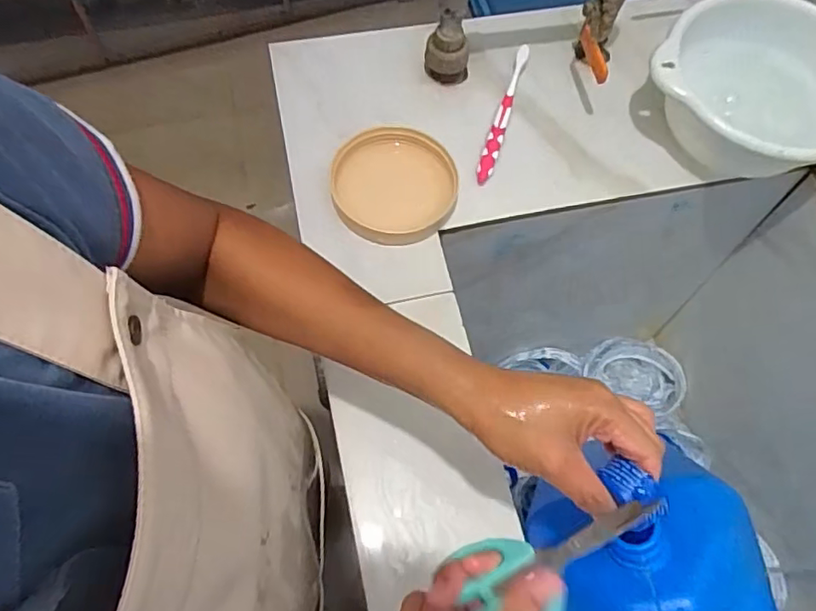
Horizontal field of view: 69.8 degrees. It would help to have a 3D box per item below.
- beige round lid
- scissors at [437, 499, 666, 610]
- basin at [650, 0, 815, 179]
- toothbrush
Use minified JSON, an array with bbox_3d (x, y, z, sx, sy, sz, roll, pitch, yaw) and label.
[{"bbox_3d":[-0.014,-0.120,0.565,0.116,0.029,0.120,0,66,-1],"label":"beige round lid"},{"bbox_3d":[0.079,0.127,0.288,0.118,0.064,0.006,-19,112,-13],"label":"scissors"},{"bbox_3d":[0.344,-0.205,0.583,0.200,0.088,0.189,39,71,15],"label":"basin"},{"bbox_3d":[0.100,-0.203,0.609,0.017,0.022,0.174,17,67,6],"label":"toothbrush"}]

